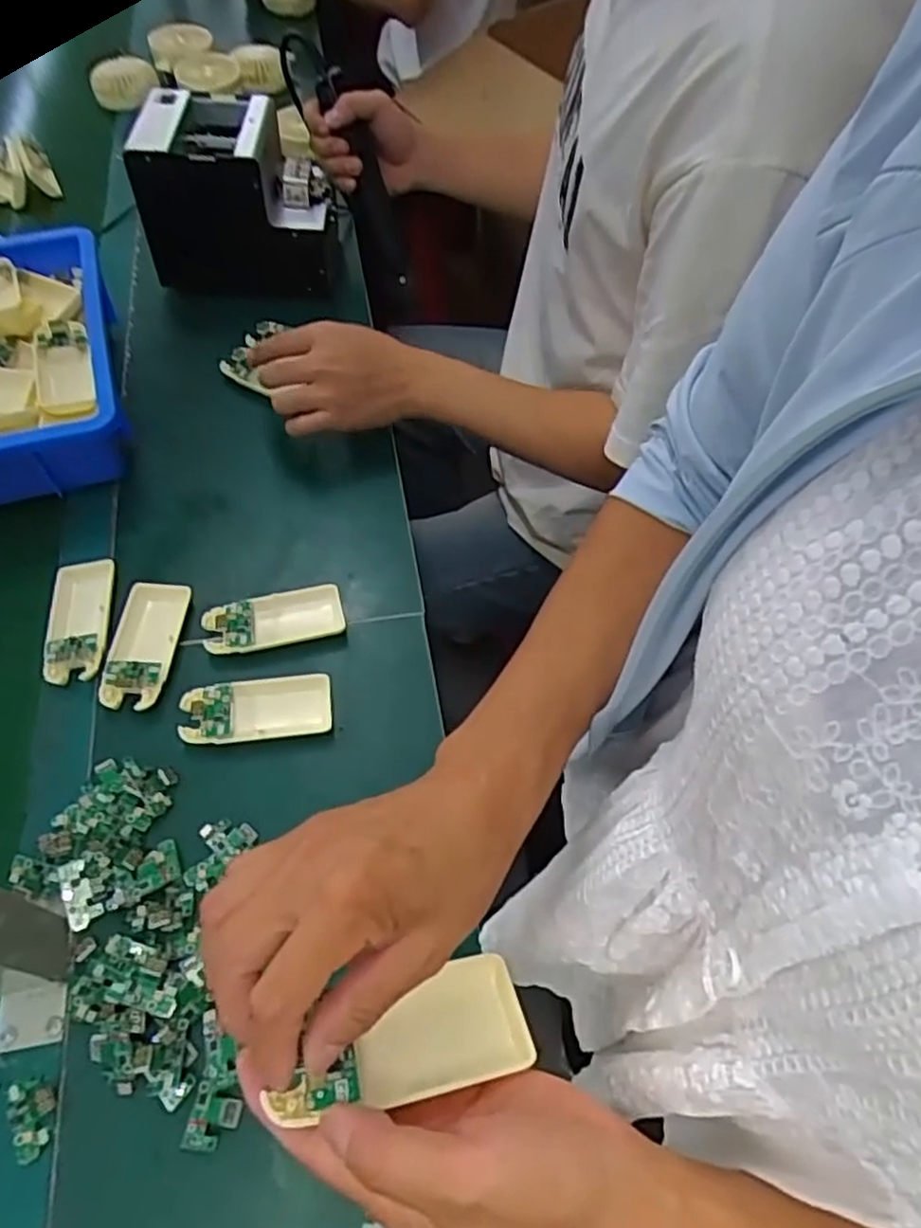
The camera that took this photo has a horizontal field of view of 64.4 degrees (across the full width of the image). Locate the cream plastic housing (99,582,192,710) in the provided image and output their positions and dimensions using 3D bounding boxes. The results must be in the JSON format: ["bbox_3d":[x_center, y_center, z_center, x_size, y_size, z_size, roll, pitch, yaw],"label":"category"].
[{"bbox_3d":[-0.240,0.020,0.556,0.048,0.011,0.107,-1,59,-2],"label":"cream plastic housing"}]

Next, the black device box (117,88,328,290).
[{"bbox_3d":[-0.238,-0.454,0.785,0.183,0.136,0.146,-1,59,-2],"label":"black device box"}]

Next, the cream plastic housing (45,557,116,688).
[{"bbox_3d":[-0.297,0.002,0.570,0.047,0.020,0.109,-10,60,-7],"label":"cream plastic housing"}]

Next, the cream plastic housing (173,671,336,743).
[{"bbox_3d":[-0.148,0.067,0.531,0.105,0.010,0.049,-8,59,-6],"label":"cream plastic housing"}]

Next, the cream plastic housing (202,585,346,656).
[{"bbox_3d":[-0.146,0.004,0.575,0.105,0.014,0.050,-11,60,-7],"label":"cream plastic housing"}]

